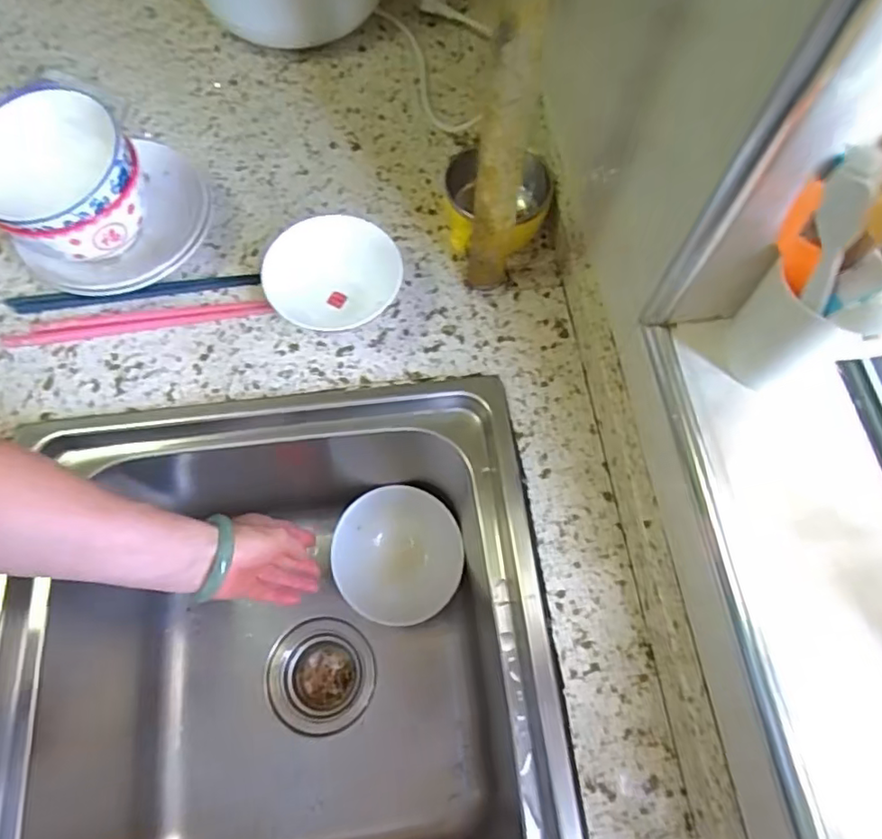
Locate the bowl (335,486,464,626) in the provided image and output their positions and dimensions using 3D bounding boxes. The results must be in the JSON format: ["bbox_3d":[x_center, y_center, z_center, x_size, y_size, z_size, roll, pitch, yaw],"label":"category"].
[{"bbox_3d":[-0.044,0.142,0.627,0.134,0.044,0.131,0,65,-1],"label":"bowl"}]

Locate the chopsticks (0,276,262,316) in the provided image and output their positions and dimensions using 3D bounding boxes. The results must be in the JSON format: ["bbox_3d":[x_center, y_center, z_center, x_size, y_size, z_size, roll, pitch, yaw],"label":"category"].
[{"bbox_3d":[-0.277,-0.115,0.537,0.221,0.008,0.018,-7,67,-4],"label":"chopsticks"}]

